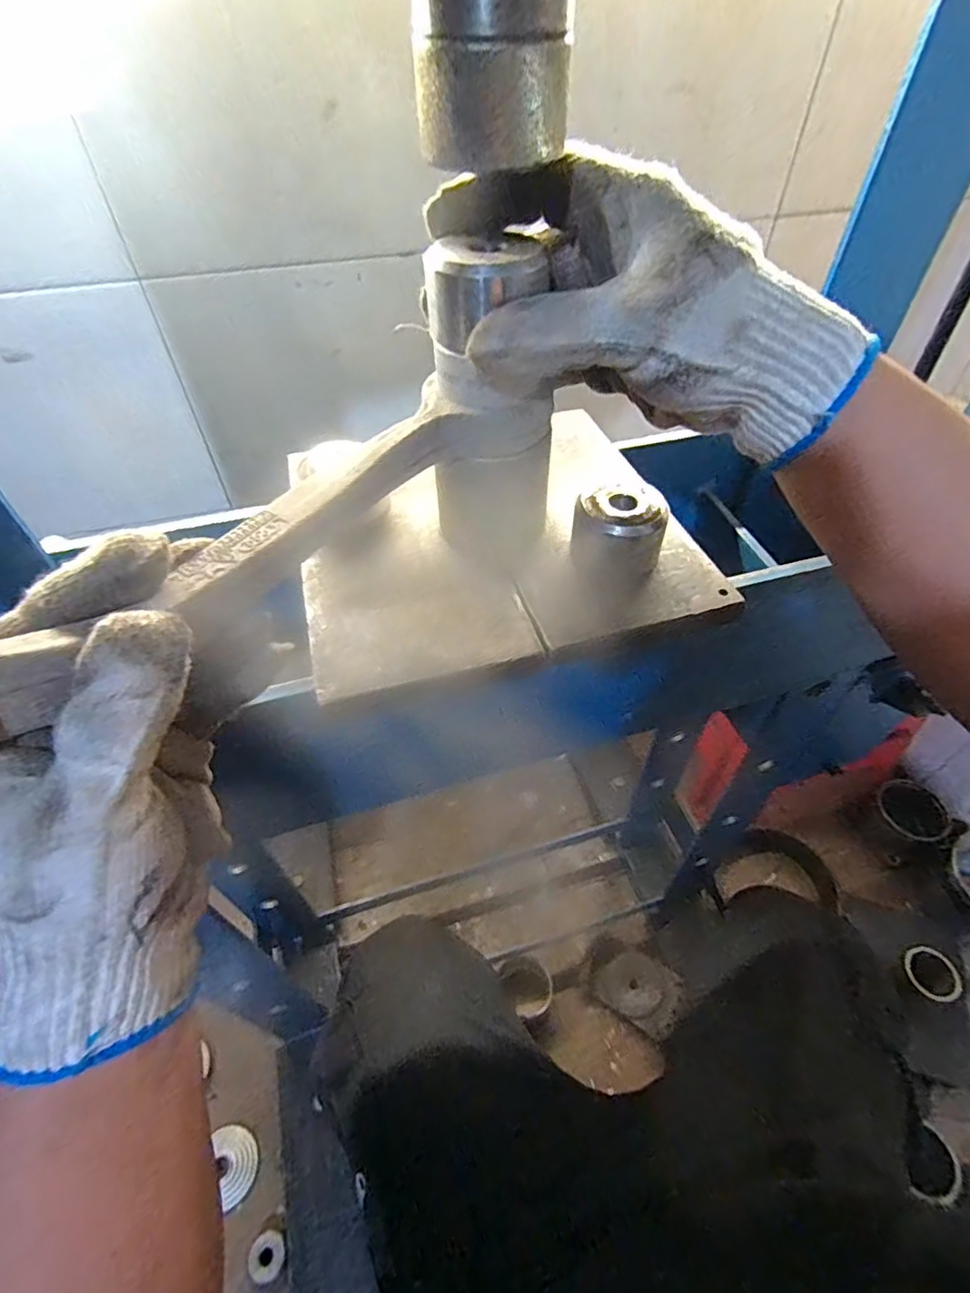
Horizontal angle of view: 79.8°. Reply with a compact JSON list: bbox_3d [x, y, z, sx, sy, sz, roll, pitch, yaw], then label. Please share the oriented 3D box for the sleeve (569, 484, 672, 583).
[{"bbox_3d":[0.064,-0.054,0.281,0.042,0.029,0.041,9,49,8],"label":"sleeve"}]

